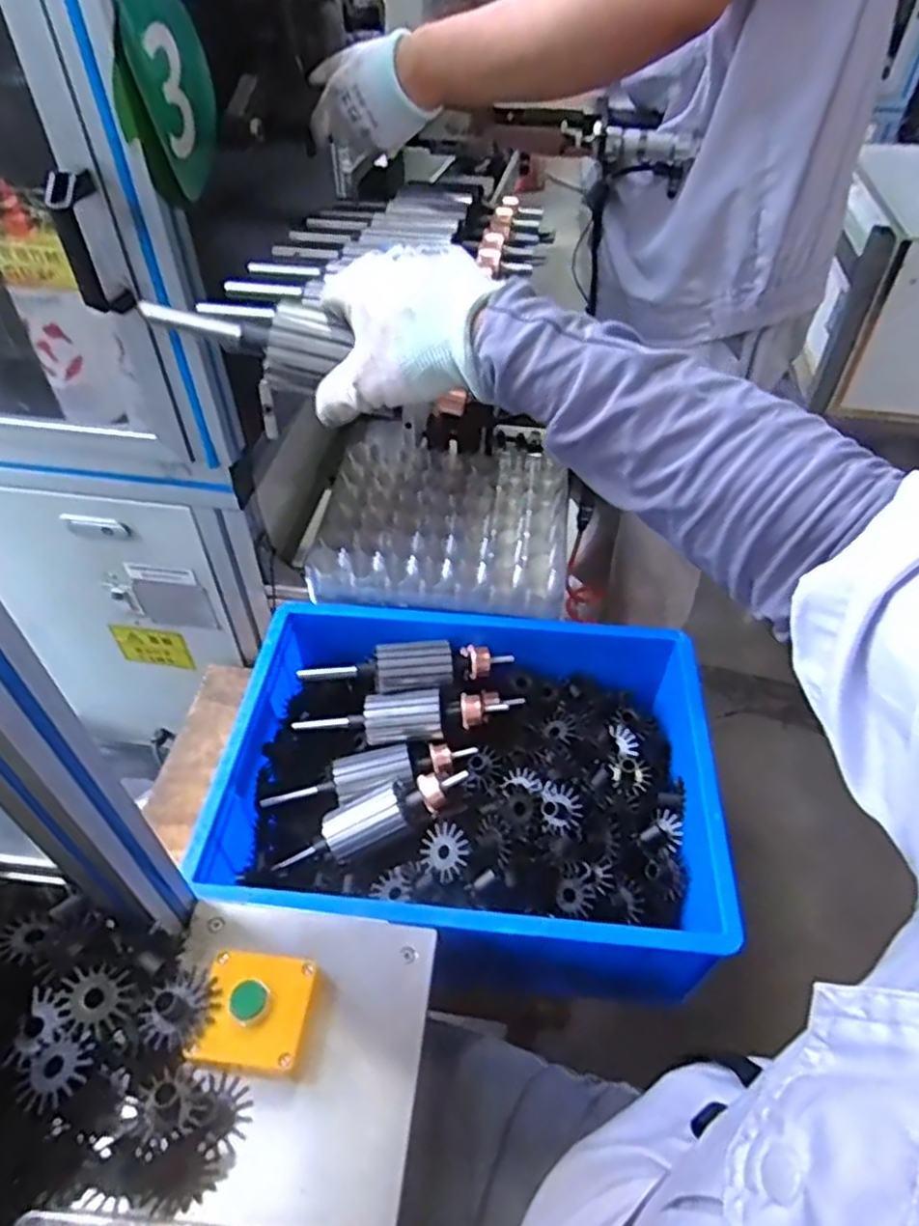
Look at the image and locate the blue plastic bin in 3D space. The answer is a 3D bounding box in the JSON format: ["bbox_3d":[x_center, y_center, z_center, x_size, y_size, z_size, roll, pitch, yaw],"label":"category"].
[{"bbox_3d":[0.008,0.163,0.751,0.476,0.122,0.361,4,47,3],"label":"blue plastic bin"}]

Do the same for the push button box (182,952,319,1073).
[{"bbox_3d":[-0.145,0.289,0.515,0.078,0.042,0.074,3,47,2],"label":"push button box"}]

